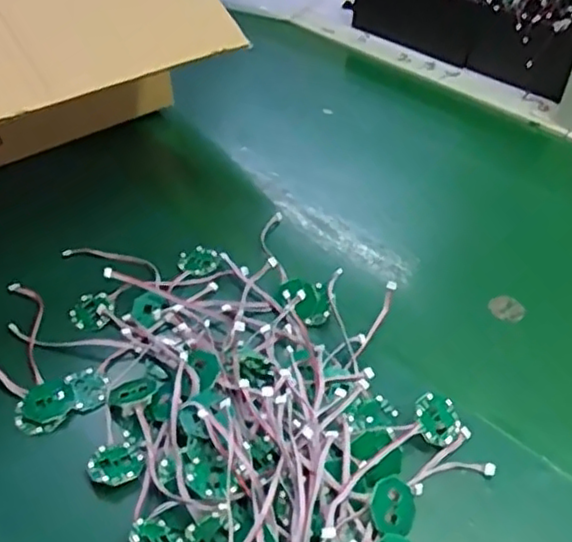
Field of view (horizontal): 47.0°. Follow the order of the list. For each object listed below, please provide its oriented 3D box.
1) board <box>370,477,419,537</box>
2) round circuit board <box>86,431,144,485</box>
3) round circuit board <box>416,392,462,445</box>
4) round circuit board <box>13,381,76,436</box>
[{"bbox_3d":[0.066,0.143,0.399,0.034,0.004,0.032,16,59,-29],"label":"board"},{"bbox_3d":[-0.110,0.121,0.423,0.034,0.007,0.036,1,44,-1],"label":"round circuit board"},{"bbox_3d":[0.101,0.099,0.440,0.033,0.005,0.032,12,60,-22],"label":"round circuit board"},{"bbox_3d":[-0.166,0.093,0.452,0.039,0.005,0.033,-24,50,-25],"label":"round circuit board"}]

